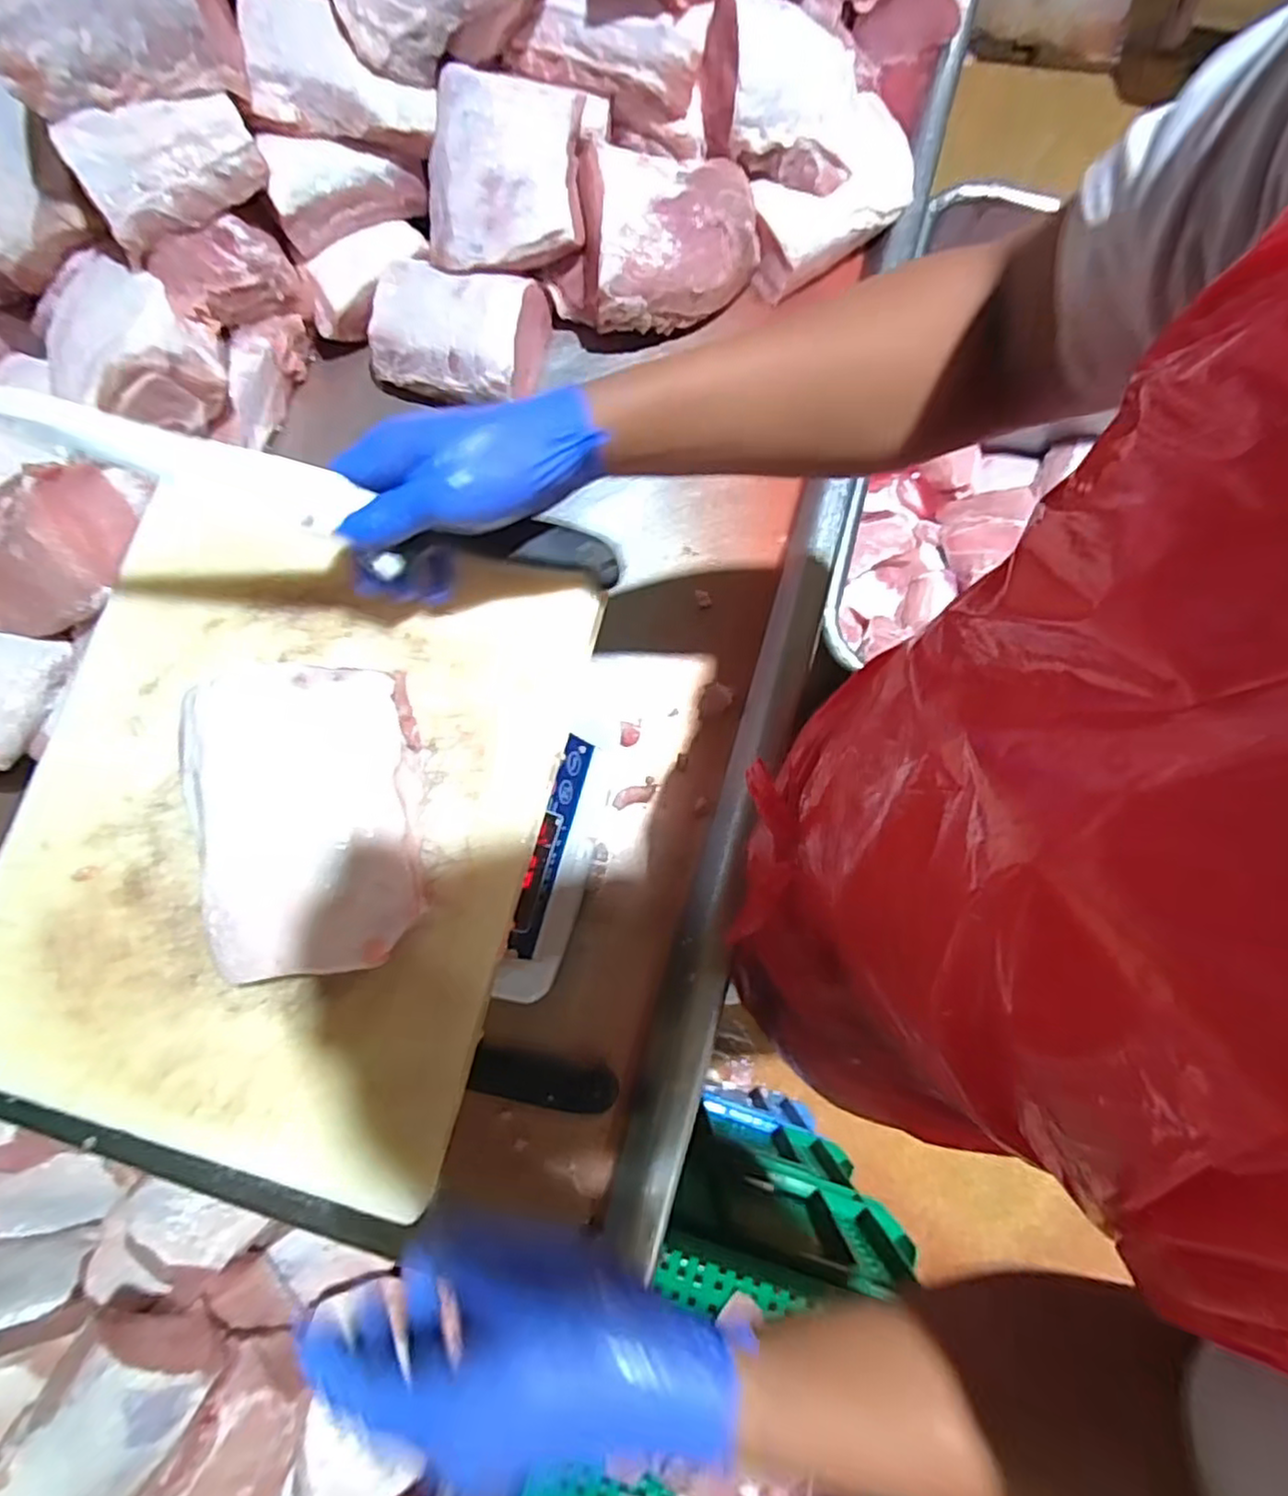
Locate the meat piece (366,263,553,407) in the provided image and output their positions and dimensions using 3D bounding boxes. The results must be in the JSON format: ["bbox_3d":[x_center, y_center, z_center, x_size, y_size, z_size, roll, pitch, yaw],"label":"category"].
[{"bbox_3d":[-0.180,-0.391,0.665,0.157,0.069,0.111,10,78,4],"label":"meat piece"}]

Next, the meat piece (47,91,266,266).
[{"bbox_3d":[-0.386,-0.474,0.565,0.138,0.053,0.073,-23,78,-4],"label":"meat piece"}]

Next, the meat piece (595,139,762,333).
[{"bbox_3d":[0.032,-0.473,0.643,0.147,0.087,0.135,2,77,2],"label":"meat piece"}]

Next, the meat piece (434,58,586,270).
[{"bbox_3d":[-0.127,-0.514,0.637,0.139,0.070,0.147,-1,102,7],"label":"meat piece"}]

